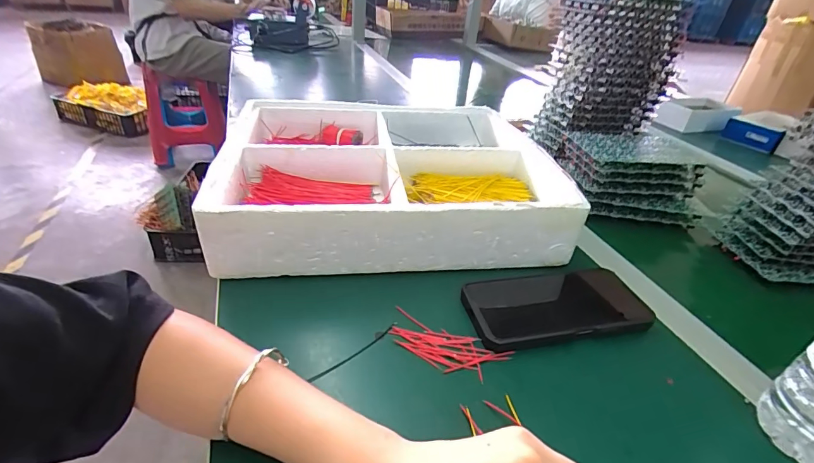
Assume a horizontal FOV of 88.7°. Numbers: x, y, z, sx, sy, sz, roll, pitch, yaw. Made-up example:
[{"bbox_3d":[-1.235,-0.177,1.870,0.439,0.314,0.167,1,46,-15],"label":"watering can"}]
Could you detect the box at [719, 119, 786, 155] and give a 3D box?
[{"bbox_3d":[0.702,-0.195,0.847,0.019,0.042,0.095,-24,44,-38],"label":"box"}]

